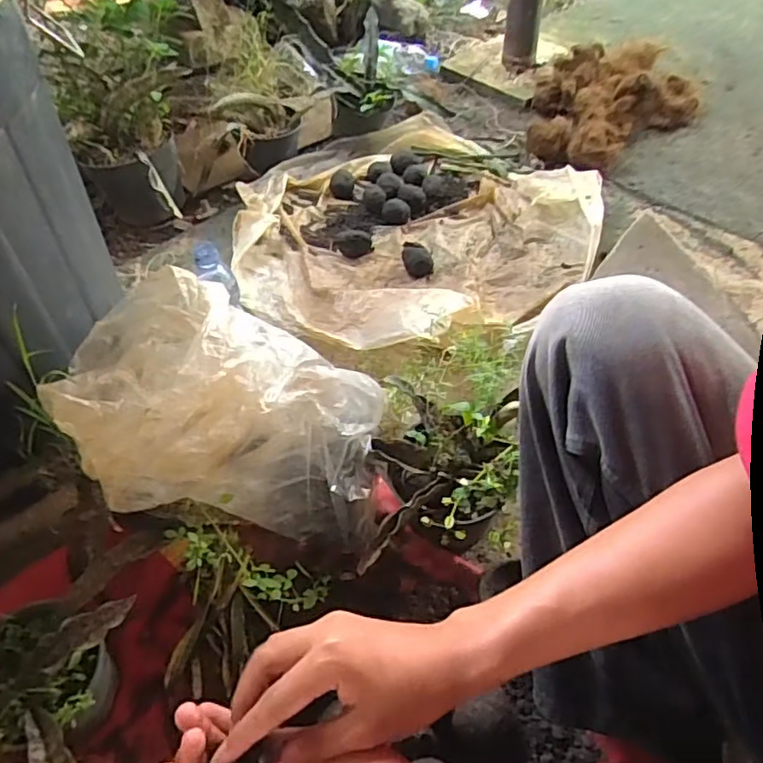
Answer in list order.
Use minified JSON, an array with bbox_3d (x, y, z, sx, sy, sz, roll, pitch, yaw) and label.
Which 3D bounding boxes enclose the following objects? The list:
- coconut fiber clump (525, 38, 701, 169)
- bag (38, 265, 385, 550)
[{"bbox_3d":[0.488,-0.633,1.369,0.465,0.082,0.304,-31,56,-20],"label":"coconut fiber clump"},{"bbox_3d":[-0.179,0.044,0.658,0.328,0.222,0.221,7,52,8],"label":"bag"}]

